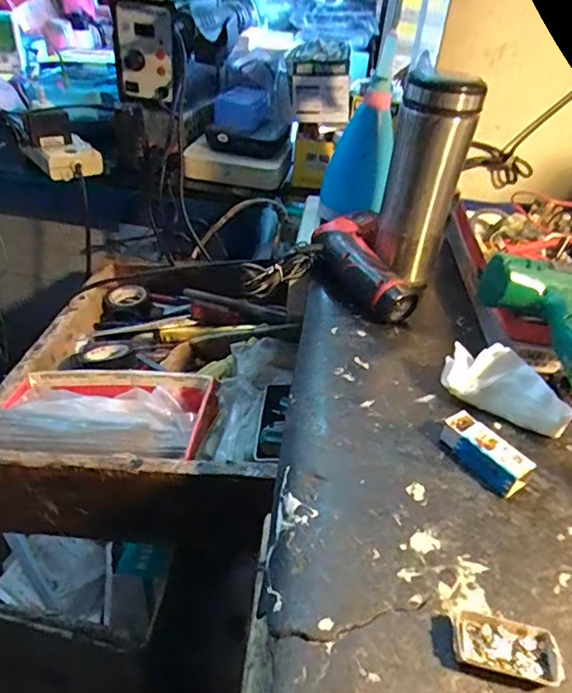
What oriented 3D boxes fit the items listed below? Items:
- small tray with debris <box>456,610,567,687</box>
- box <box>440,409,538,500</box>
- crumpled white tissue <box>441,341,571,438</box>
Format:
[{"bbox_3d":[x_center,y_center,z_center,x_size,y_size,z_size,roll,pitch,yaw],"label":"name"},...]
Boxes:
[{"bbox_3d":[0.109,0.151,0.265,0.050,0.010,0.026,11,38,6],"label":"small tray with debris"},{"bbox_3d":[0.135,0.073,0.362,0.027,0.020,0.060,-17,43,-27],"label":"box"},{"bbox_3d":[0.168,0.032,0.406,0.094,0.042,0.036,20,40,18],"label":"crumpled white tissue"}]

